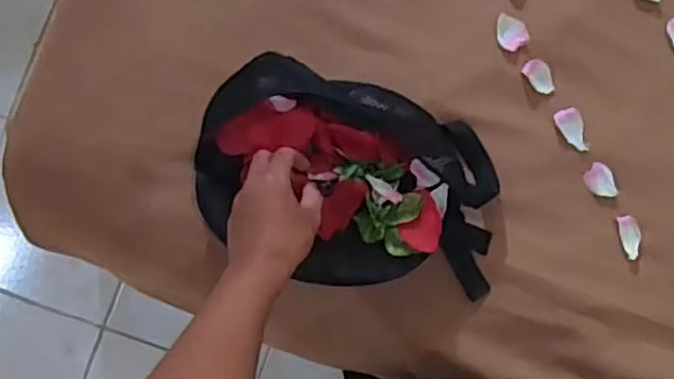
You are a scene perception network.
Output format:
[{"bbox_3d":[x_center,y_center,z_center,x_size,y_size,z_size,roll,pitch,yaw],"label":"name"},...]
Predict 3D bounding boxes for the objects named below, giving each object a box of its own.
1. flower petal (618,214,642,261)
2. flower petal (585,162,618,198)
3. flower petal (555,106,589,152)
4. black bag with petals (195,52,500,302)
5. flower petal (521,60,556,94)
[{"bbox_3d":[0.309,0.050,0.720,0.022,0.005,0.046,-7,90,0],"label":"flower petal"},{"bbox_3d":[0.279,-0.007,0.720,0.029,0.004,0.039,-39,89,0],"label":"flower petal"},{"bbox_3d":[0.244,-0.062,0.716,0.029,0.011,0.046,-13,89,0],"label":"flower petal"},{"bbox_3d":[0.014,-0.008,0.685,0.311,0.055,0.191,20,90,1],"label":"black bag with petals"},{"bbox_3d":[0.212,-0.118,0.718,0.024,0.009,0.040,-36,89,0],"label":"flower petal"}]

